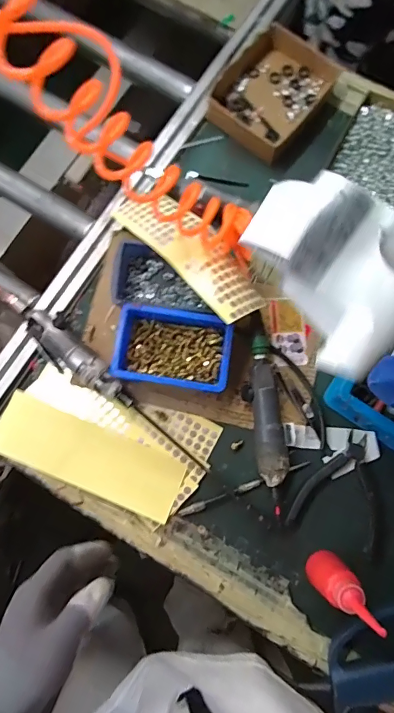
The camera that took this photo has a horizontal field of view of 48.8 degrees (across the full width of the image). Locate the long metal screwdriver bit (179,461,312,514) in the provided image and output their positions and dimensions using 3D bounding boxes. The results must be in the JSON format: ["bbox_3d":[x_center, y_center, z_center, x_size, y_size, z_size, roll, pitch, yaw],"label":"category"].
[{"bbox_3d":[0.064,0.175,0.577,0.185,0.007,0.010,-21,79,-3],"label":"long metal screwdriver bit"}]

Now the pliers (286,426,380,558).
[{"bbox_3d":[0.200,0.176,0.575,0.124,0.012,0.141,20,81,4],"label":"pliers"}]

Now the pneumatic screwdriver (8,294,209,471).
[{"bbox_3d":[-0.134,0.029,0.592,0.352,0.047,0.053,43,83,7],"label":"pneumatic screwdriver"}]

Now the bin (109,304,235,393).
[{"bbox_3d":[-0.030,-0.010,0.593,0.149,0.062,0.100,8,80,2],"label":"bin"}]

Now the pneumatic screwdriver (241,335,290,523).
[{"bbox_3d":[0.097,0.089,0.579,0.051,0.039,0.228,-10,80,-1],"label":"pneumatic screwdriver"}]

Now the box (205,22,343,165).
[{"bbox_3d":[0.121,-0.412,0.680,0.147,0.046,0.214,34,81,7],"label":"box"}]

